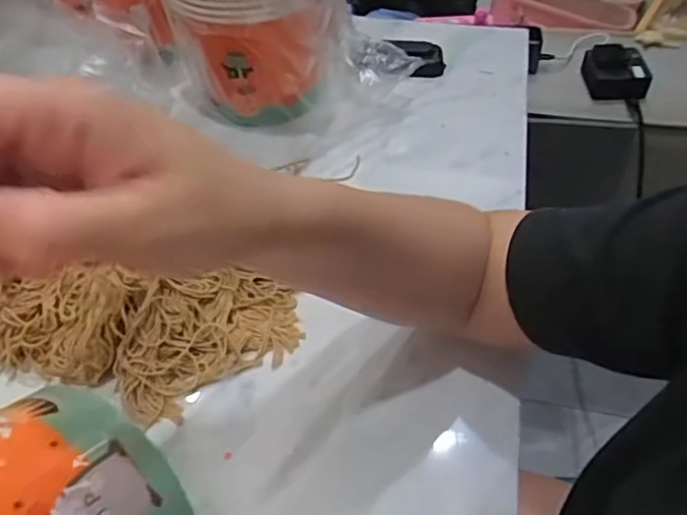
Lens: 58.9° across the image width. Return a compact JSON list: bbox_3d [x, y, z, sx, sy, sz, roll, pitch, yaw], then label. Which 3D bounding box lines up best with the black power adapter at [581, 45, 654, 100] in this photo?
[{"bbox_3d":[0.364,-0.252,0.816,0.076,0.044,0.071,0,48,2],"label":"black power adapter"}]

